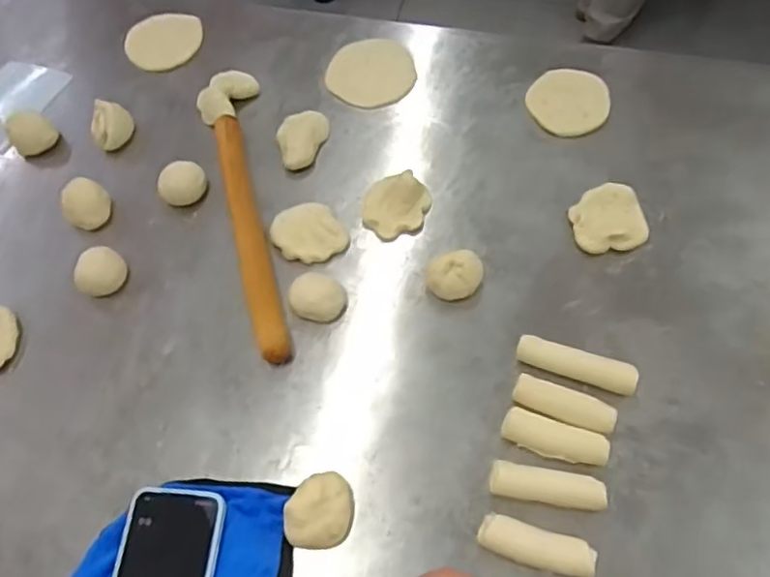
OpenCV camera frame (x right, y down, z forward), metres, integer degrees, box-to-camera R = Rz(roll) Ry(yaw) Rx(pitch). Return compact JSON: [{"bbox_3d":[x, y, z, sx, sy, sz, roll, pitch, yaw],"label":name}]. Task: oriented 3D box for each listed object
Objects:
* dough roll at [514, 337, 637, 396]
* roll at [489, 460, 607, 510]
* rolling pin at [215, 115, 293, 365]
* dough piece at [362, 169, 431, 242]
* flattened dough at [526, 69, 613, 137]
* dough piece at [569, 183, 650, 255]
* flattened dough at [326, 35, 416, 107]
[{"bbox_3d":[0.168,0.066,0.548,0.102,0.016,0.026,17,65,11],"label":"dough roll"},{"bbox_3d":[0.132,0.160,0.503,0.091,0.016,0.026,7,63,7],"label":"roll"},{"bbox_3d":[-0.135,-0.055,0.623,0.028,0.034,0.279,-16,63,-5],"label":"rolling pin"},{"bbox_3d":[0.010,-0.083,0.634,0.068,0.014,0.065,-1,63,2],"label":"dough piece"},{"bbox_3d":[0.202,-0.205,0.681,0.084,0.012,0.091,-1,63,2],"label":"flattened dough"},{"bbox_3d":[0.219,-0.069,0.611,0.069,0.018,0.068,-1,63,2],"label":"dough piece"},{"bbox_3d":[-0.014,-0.253,0.724,0.097,0.009,0.100,29,68,17],"label":"flattened dough"}]

